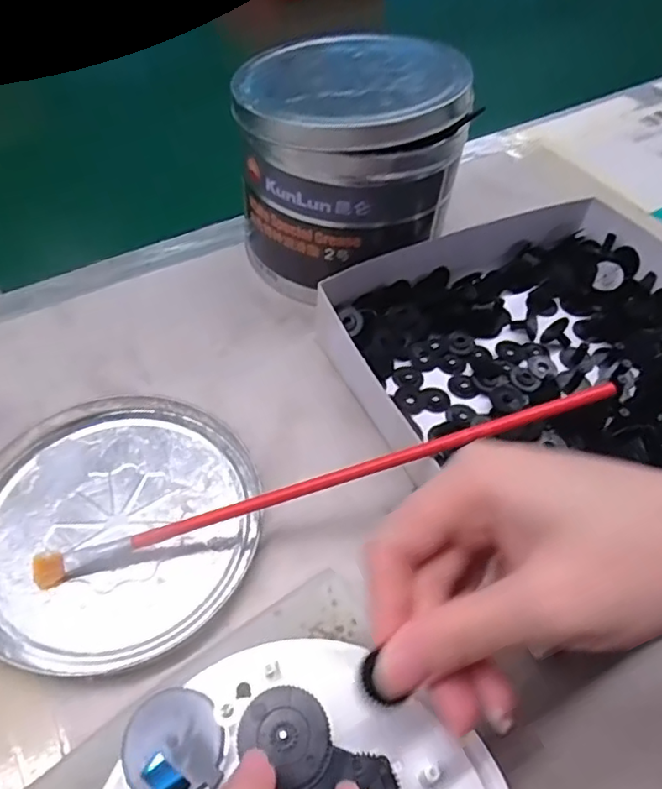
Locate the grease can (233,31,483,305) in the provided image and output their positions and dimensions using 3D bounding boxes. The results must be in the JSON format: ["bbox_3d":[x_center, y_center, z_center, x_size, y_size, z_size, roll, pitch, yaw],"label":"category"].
[{"bbox_3d":[0.012,-0.134,0.343,0.121,0.114,0.119,15,54,7],"label":"grease can"}]

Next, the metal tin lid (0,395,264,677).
[{"bbox_3d":[-0.097,0.056,0.261,0.126,0.016,0.122,2,51,-2],"label":"metal tin lid"}]

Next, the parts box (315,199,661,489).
[{"bbox_3d":[0.124,-0.020,0.310,0.206,0.037,0.215,-19,55,-17],"label":"parts box"}]

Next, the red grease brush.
[{"bbox_3d":[-0.003,0.037,0.246,0.253,0.008,0.011,-18,50,0],"label":"red grease brush"}]

